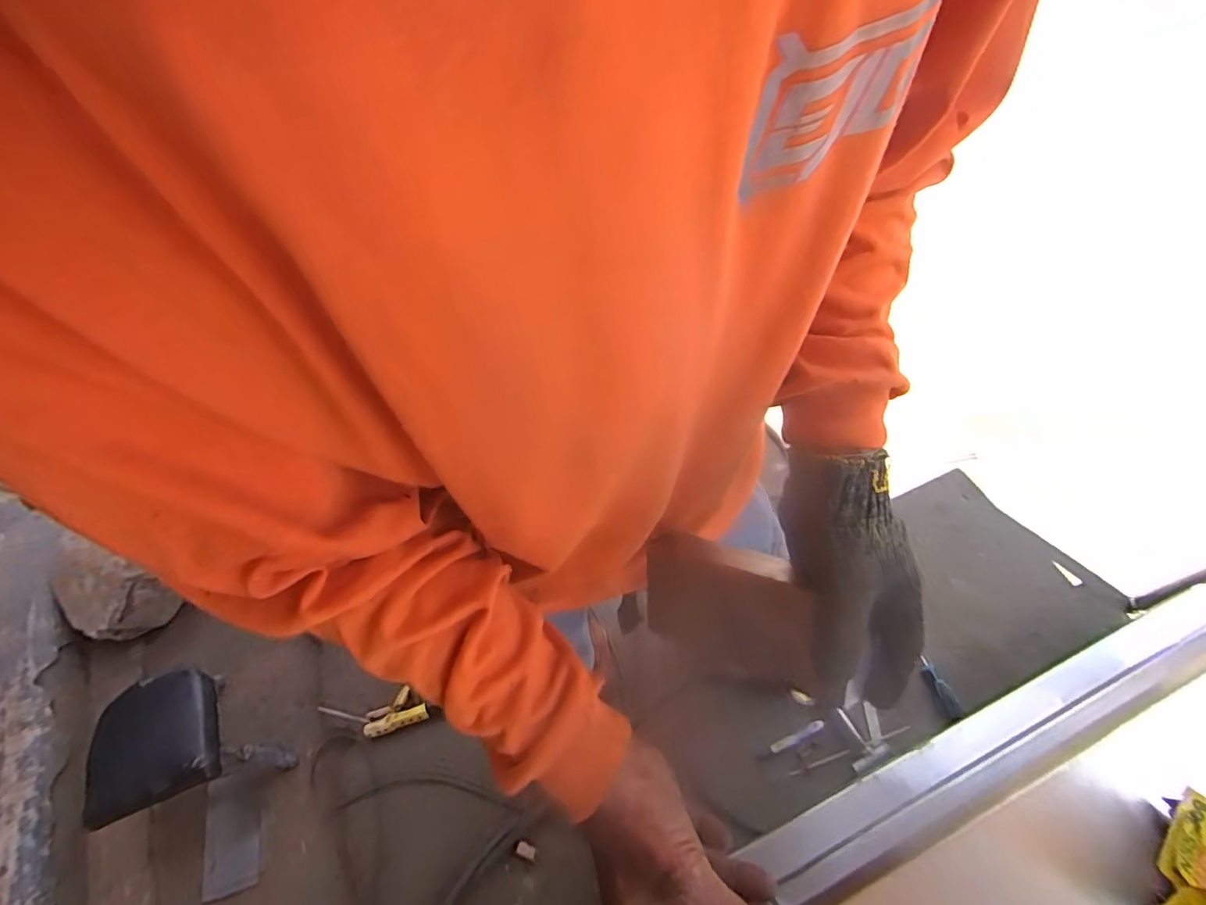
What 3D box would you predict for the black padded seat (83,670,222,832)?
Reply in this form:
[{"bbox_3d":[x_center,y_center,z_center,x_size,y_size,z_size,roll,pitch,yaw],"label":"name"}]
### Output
[{"bbox_3d":[-0.762,0.488,0.943,0.195,0.042,0.202,-20,60,-11],"label":"black padded seat"}]

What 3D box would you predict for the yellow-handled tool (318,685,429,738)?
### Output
[{"bbox_3d":[-0.431,0.502,1.070,0.187,0.053,0.071,-15,59,-7],"label":"yellow-handled tool"}]

